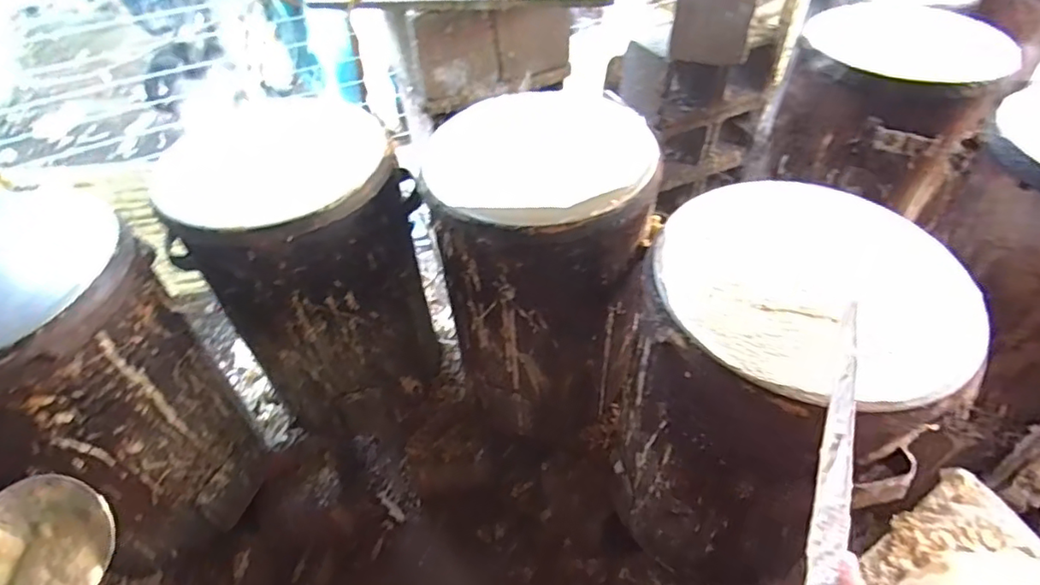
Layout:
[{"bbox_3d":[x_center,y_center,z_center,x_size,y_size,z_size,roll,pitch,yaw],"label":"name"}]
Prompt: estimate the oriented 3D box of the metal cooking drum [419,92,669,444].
[{"bbox_3d":[0.047,-0.025,1.117,0.340,0.596,0.343,3,48,5],"label":"metal cooking drum"}]

